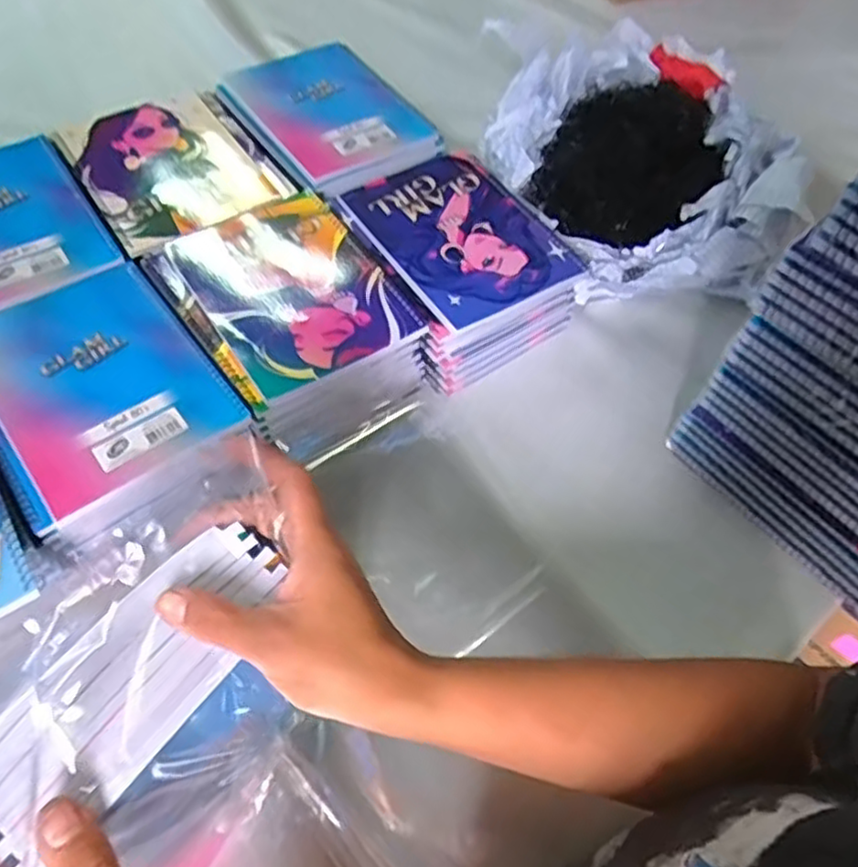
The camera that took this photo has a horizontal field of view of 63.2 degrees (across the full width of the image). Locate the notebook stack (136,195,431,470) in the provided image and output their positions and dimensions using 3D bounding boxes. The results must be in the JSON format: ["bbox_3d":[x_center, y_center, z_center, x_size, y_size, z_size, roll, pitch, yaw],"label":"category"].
[{"bbox_3d":[-0.119,-0.096,0.615,0.167,0.087,0.213,-32,66,-21],"label":"notebook stack"}]

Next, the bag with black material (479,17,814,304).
[{"bbox_3d":[0.206,-0.277,0.728,0.243,0.120,0.319,-15,61,-13],"label":"bag with black material"}]

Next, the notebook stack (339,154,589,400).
[{"bbox_3d":[0.022,-0.160,0.664,0.172,0.084,0.211,-31,66,-21],"label":"notebook stack"}]

